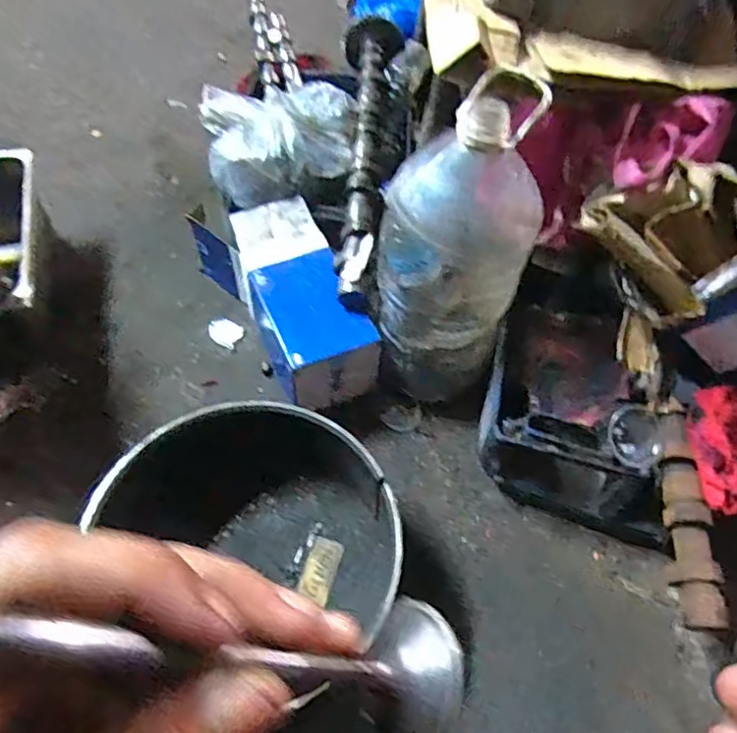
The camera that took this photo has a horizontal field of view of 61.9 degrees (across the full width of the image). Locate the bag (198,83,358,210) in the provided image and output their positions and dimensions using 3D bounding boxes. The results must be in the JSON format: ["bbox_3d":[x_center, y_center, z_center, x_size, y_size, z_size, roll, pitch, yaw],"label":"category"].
[{"bbox_3d":[-0.122,-0.340,0.905,0.221,0.084,0.189,-12,59,-9],"label":"bag"}]

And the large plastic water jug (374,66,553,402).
[{"bbox_3d":[0.098,-0.118,0.717,0.170,0.363,0.144,-9,58,-7],"label":"large plastic water jug"}]

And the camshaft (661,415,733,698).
[{"bbox_3d":[0.335,0.161,0.650,0.046,0.040,0.245,1,58,-1],"label":"camshaft"}]

